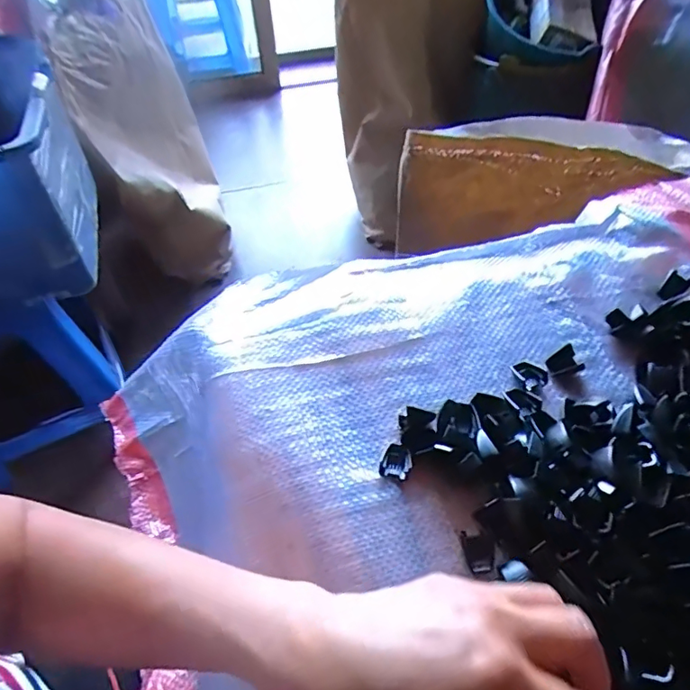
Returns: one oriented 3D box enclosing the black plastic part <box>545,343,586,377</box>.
[{"bbox_3d":[0.154,0.012,0.368,0.023,0.008,0.019,-15,55,-8],"label":"black plastic part"}]

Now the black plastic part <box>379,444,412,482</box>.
[{"bbox_3d":[0.033,0.073,0.328,0.018,0.005,0.023,13,56,11],"label":"black plastic part"}]

